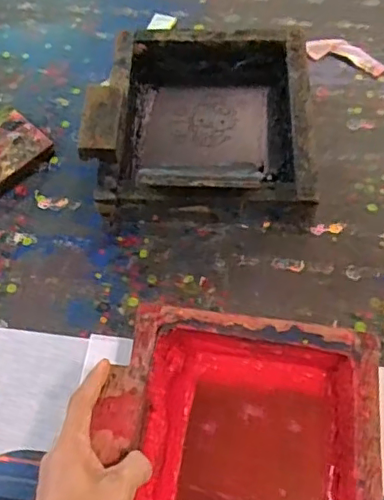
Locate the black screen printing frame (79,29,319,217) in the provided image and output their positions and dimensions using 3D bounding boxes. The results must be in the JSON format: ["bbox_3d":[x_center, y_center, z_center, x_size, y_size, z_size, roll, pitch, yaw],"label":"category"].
[{"bbox_3d":[0.010,-0.157,0.648,0.244,0.075,0.252,-1,60,3],"label":"black screen printing frame"}]

